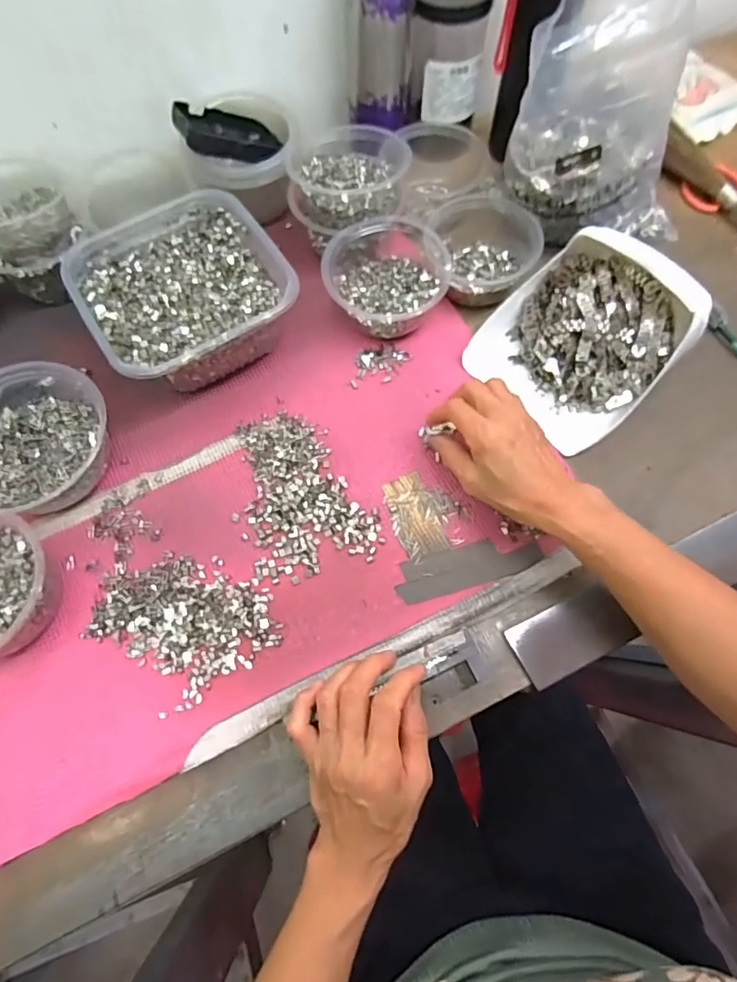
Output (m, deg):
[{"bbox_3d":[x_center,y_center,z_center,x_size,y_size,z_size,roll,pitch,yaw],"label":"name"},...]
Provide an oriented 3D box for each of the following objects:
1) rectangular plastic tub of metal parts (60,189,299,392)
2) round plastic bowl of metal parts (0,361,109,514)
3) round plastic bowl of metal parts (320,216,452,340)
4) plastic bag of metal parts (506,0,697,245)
[{"bbox_3d":[-0.172,-0.184,0.483,0.174,0.074,0.184,-30,71,-12],"label":"rectangular plastic tub of metal parts"},{"bbox_3d":[-0.290,-0.041,0.432,0.135,0.056,0.137,0,67,1],"label":"round plastic bowl of metal parts"},{"bbox_3d":[0.015,-0.207,0.493,0.113,0.061,0.112,0,67,1],"label":"round plastic bowl of metal parts"},{"bbox_3d":[0.226,-0.357,0.490,0.182,0.184,0.146,-16,68,-6],"label":"plastic bag of metal parts"}]

